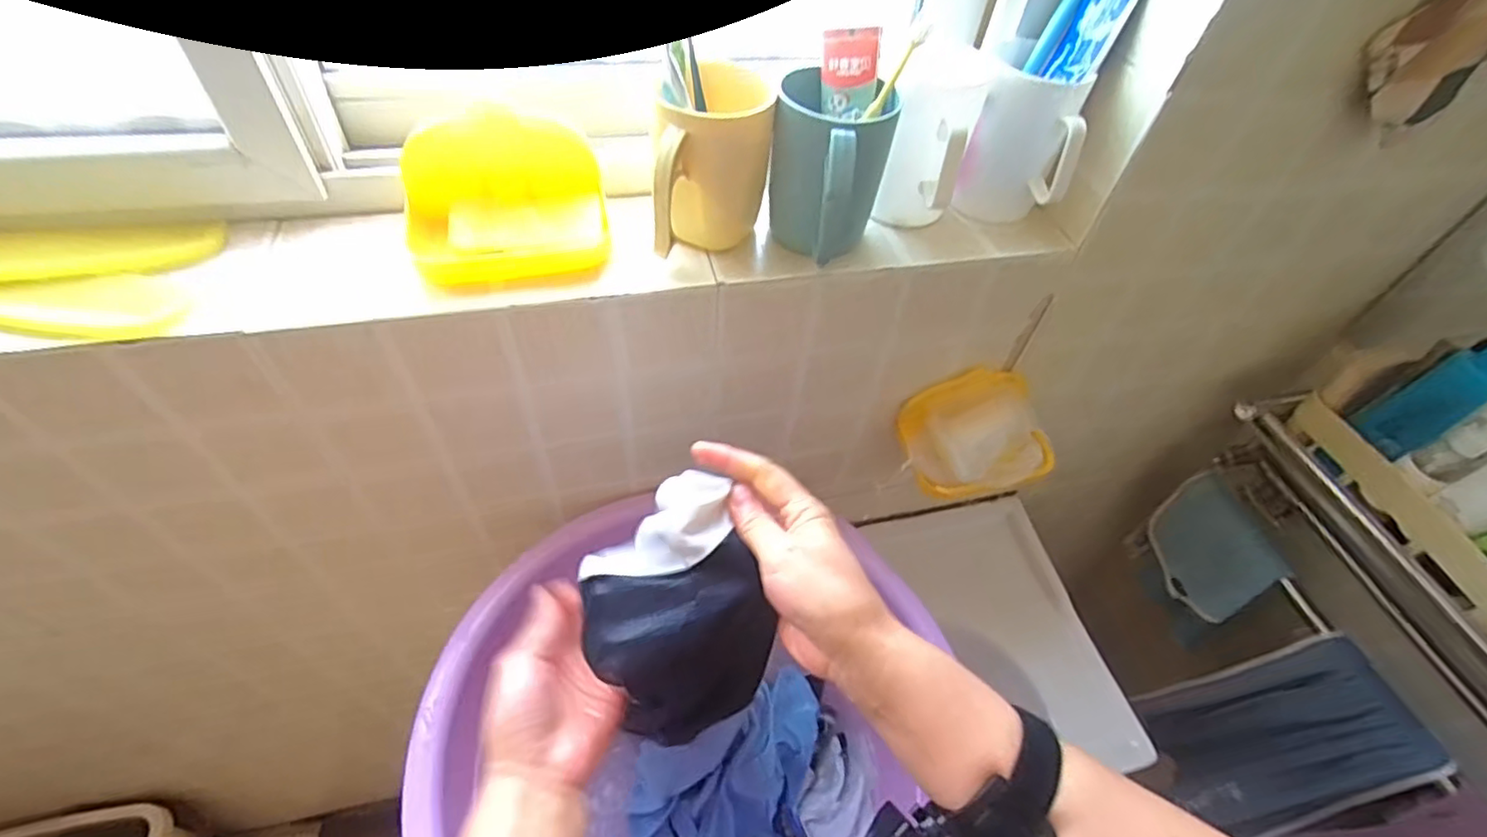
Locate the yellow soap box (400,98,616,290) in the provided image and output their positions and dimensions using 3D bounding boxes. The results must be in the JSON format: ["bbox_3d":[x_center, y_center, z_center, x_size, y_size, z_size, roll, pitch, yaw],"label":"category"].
[{"bbox_3d":[-0.162,-0.153,0.437,0.131,0.075,0.082,-12,53,-16],"label":"yellow soap box"}]

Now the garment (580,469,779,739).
[{"bbox_3d":[-0.041,0.127,0.392,0.091,0.135,0.112,-18,55,-20],"label":"garment"}]

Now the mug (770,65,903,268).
[{"bbox_3d":[0.059,-0.171,0.452,0.081,0.099,0.102,8,50,0],"label":"mug"}]

